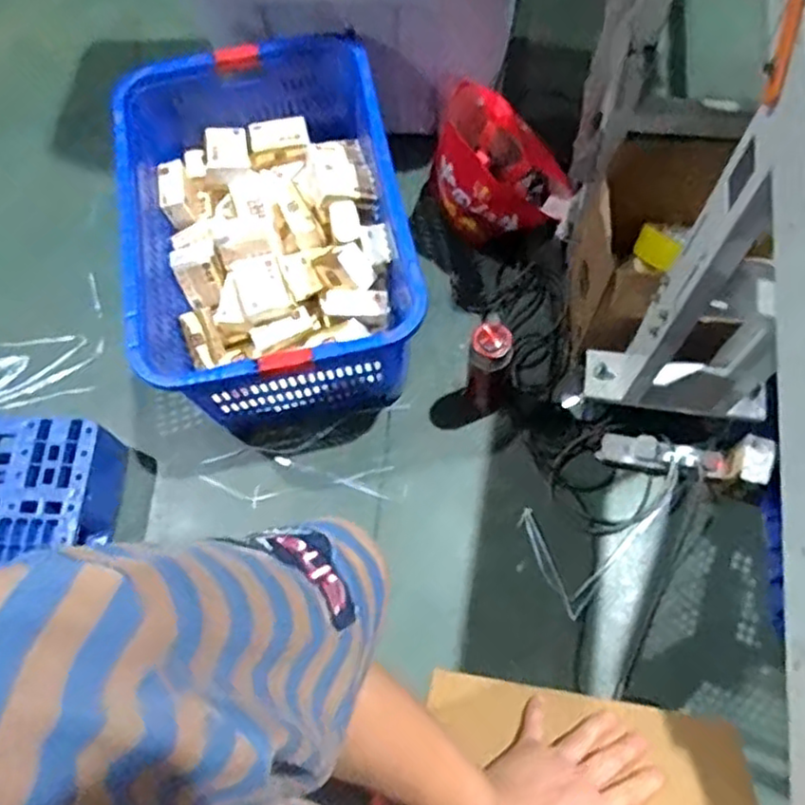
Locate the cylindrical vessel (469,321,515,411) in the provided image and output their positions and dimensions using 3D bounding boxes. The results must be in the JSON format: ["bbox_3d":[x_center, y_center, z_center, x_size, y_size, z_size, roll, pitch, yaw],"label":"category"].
[{"bbox_3d":[0.160,-0.066,1.307,0.077,0.276,0.093,9,69,6],"label":"cylindrical vessel"}]

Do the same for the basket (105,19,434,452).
[{"bbox_3d":[-0.252,-0.311,1.410,0.511,0.376,0.702,-9,69,-1],"label":"basket"}]

